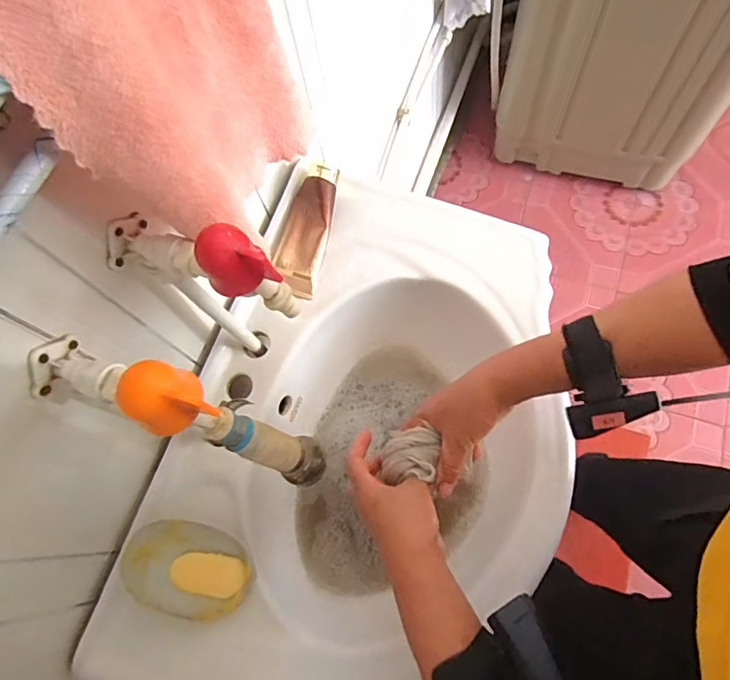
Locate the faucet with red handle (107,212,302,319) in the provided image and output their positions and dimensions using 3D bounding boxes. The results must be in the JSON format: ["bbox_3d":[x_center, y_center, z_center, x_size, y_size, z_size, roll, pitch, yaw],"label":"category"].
[{"bbox_3d":[-0.122,-0.058,0.344,0.147,0.076,0.037,20,72,10],"label":"faucet with red handle"}]

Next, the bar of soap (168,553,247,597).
[{"bbox_3d":[-0.147,0.220,0.460,0.067,0.006,0.035,14,70,-10],"label":"bar of soap"}]

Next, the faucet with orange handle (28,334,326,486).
[{"bbox_3d":[-0.131,0.049,0.347,0.190,0.161,0.039,16,71,8],"label":"faucet with orange handle"}]

